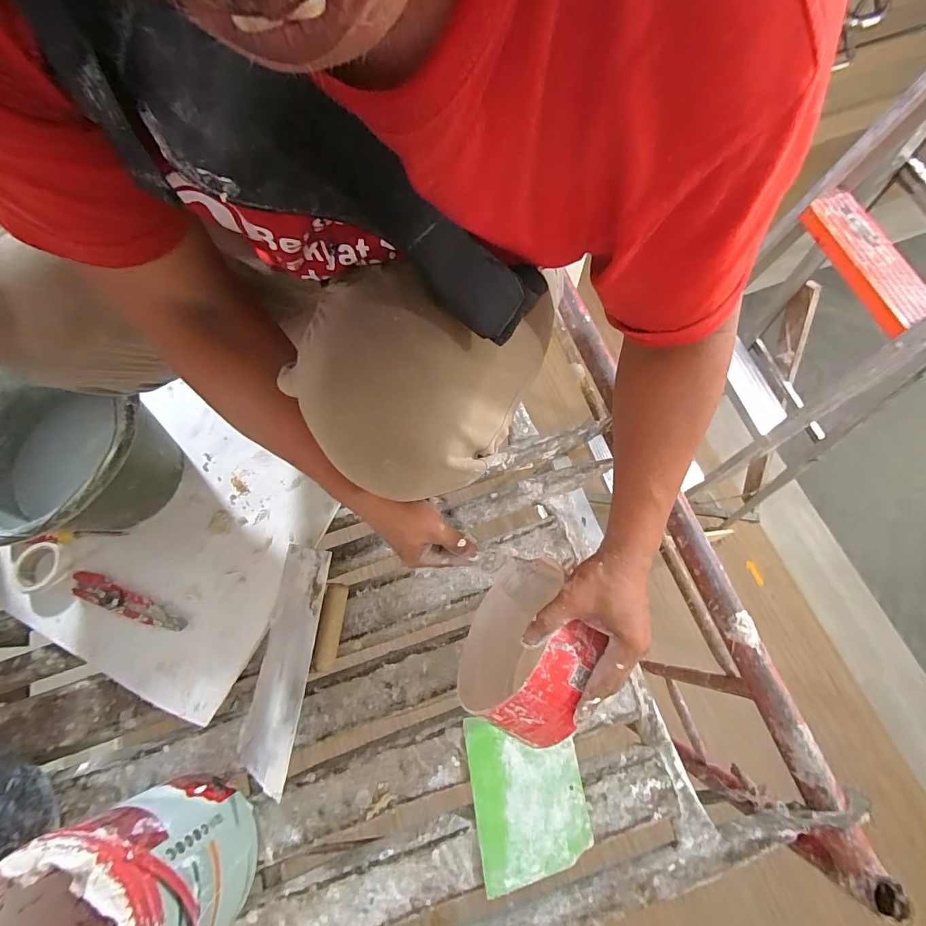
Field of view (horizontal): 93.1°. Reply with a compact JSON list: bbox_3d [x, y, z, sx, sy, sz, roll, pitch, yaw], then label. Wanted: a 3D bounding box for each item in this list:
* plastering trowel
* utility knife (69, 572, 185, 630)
[{"bbox_3d":[-0.199,0.244,0.556,0.115,0.067,0.265,-5,72,42],"label":"plastering trowel"},{"bbox_3d":[-0.441,0.182,0.573,0.170,0.021,0.029,20,72,9],"label":"utility knife"}]

